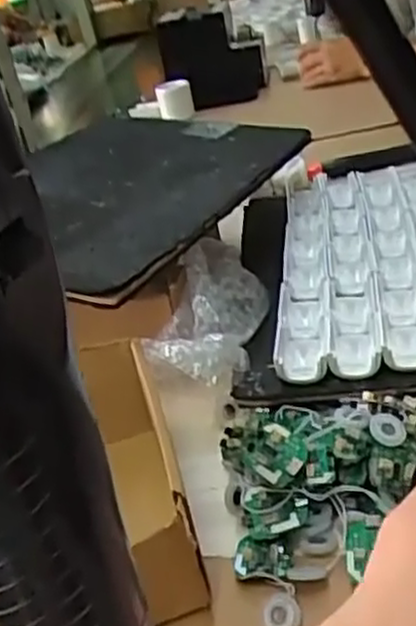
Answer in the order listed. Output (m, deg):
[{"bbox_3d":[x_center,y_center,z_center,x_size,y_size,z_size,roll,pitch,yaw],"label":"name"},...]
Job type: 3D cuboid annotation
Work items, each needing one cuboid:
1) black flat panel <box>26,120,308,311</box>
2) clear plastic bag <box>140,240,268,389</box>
[{"bbox_3d":[-0.075,-0.112,0.655,0.220,0.011,0.342,12,35,24],"label":"black flat panel"},{"bbox_3d":[0.004,-0.012,0.575,0.069,0.042,0.169,-4,29,18],"label":"clear plastic bag"}]

